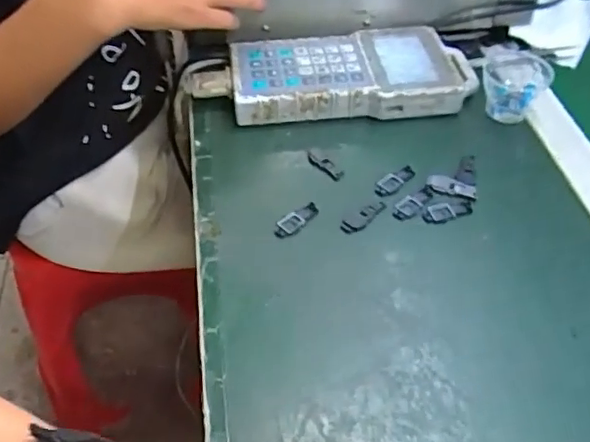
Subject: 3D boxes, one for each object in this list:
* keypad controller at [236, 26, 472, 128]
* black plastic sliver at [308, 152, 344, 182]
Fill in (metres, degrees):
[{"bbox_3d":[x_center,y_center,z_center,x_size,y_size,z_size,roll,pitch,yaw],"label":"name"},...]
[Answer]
[{"bbox_3d":[0.055,-0.139,0.547,0.224,0.032,0.106,-4,48,-3],"label":"keypad controller"},{"bbox_3d":[0.025,-0.046,0.485,0.013,0.004,0.038,-36,57,-27],"label":"black plastic sliver"}]

